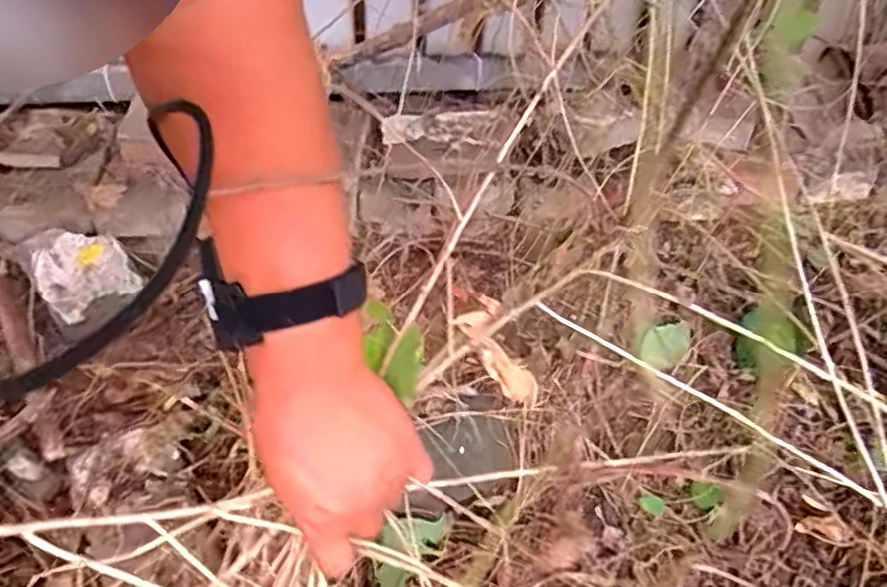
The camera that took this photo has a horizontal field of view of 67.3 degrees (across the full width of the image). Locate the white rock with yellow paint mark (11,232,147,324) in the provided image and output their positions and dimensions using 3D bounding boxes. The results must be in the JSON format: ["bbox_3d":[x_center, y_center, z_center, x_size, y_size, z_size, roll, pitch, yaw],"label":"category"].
[{"bbox_3d":[-0.490,-0.030,0.905,0.114,0.040,0.148,-34,73,-17],"label":"white rock with yellow paint mark"}]

